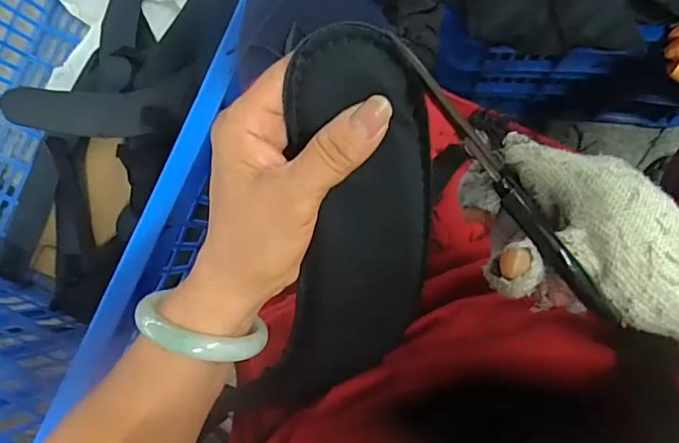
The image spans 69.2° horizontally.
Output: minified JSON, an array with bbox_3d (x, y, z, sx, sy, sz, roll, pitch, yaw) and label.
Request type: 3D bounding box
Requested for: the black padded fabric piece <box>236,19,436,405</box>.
[{"bbox_3d":[0.003,0.026,0.264,0.080,0.026,0.239,13,122,8],"label":"black padded fabric piece"}]

